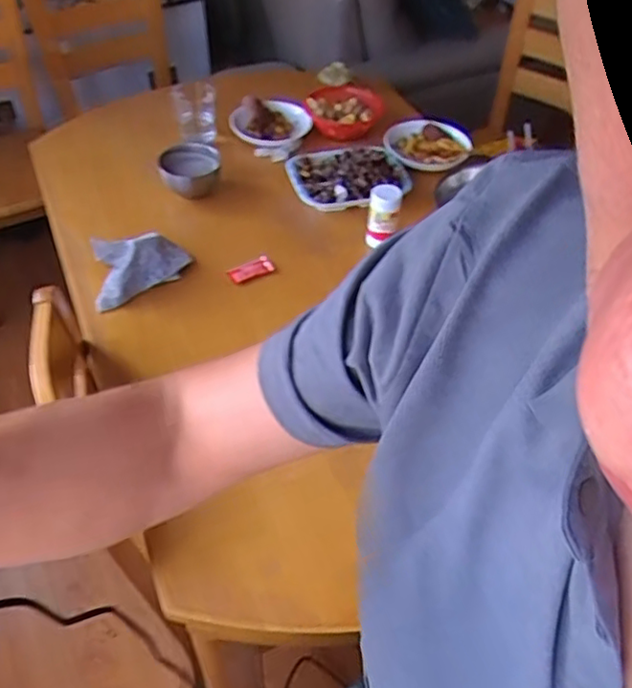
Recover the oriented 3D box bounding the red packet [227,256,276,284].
[{"bbox_3d":[-0.115,-0.129,1.132,0.081,0.011,0.040,-24,55,-26],"label":"red packet"}]

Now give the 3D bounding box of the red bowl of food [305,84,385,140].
[{"bbox_3d":[0.060,-0.513,1.407,0.157,0.047,0.169,3,47,-4],"label":"red bowl of food"}]

